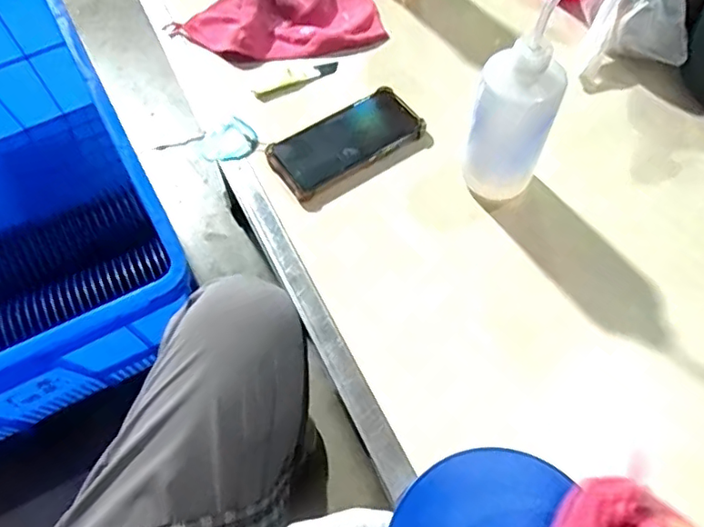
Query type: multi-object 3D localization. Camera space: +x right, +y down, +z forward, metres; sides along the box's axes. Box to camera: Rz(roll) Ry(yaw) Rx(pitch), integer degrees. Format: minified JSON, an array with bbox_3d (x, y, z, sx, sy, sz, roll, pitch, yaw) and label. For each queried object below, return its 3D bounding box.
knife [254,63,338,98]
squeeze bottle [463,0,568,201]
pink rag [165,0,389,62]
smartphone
[{"bbox_3d":[-0.063,-0.215,0.685,0.104,0.012,0.021,-25,61,-13],"label":"knife"},{"bbox_3d":[0.145,-0.141,0.518,0.071,0.199,0.063,17,61,12],"label":"squeeze bottle"},{"bbox_3d":[-0.098,-0.327,0.724,0.247,0.043,0.191,-16,60,-7],"label":"pink rag"},{"bbox_3d":[-0.007,-0.132,0.627,0.162,0.009,0.080,-32,63,-17],"label":"smartphone"}]

